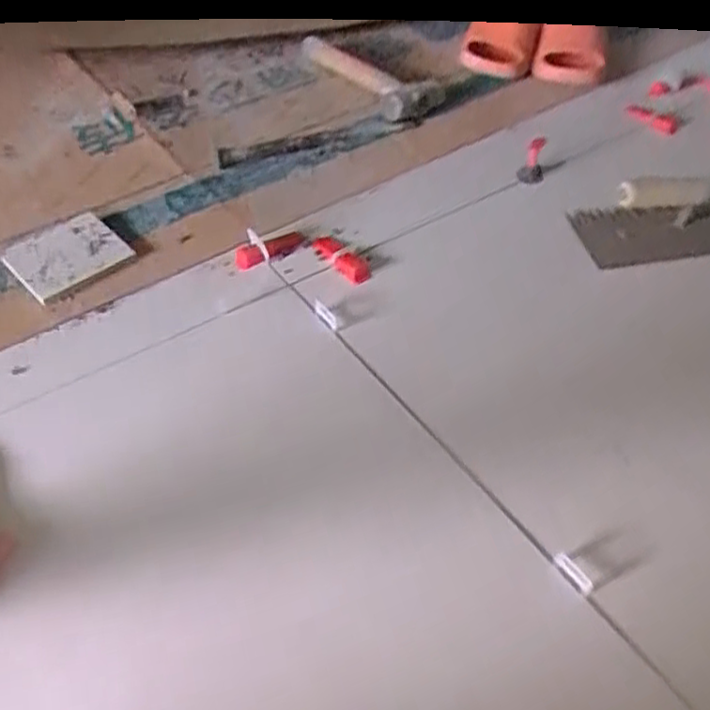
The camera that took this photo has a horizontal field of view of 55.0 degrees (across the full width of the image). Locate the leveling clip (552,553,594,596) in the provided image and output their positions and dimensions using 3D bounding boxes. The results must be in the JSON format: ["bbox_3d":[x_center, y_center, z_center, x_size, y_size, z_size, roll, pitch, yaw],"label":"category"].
[{"bbox_3d":[0.177,0.177,0.552,0.011,0.013,0.035,-28,56,-25],"label":"leveling clip"}]

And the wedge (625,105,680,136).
[{"bbox_3d":[0.446,-0.355,1.026,0.107,0.022,0.013,11,45,-25],"label":"wedge"}]

